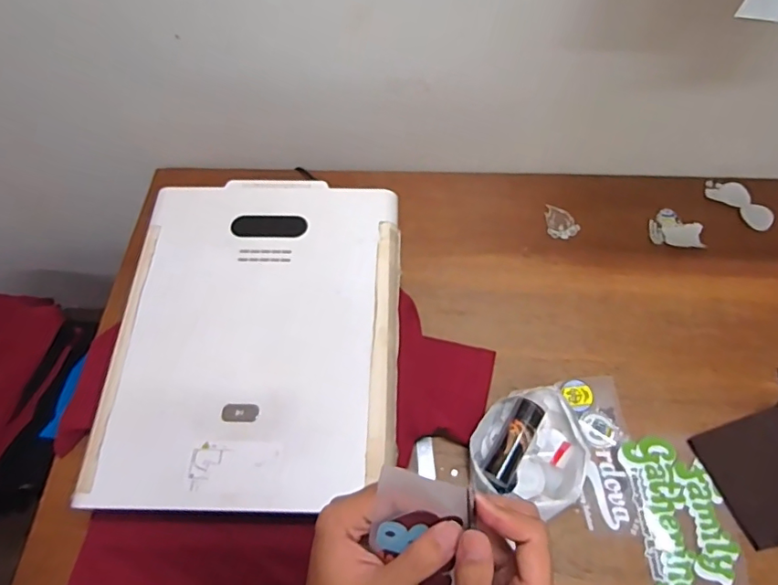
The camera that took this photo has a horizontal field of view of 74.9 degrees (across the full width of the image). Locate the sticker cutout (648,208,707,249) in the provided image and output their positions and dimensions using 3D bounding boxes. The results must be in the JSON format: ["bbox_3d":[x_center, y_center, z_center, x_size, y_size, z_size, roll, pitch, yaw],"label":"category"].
[{"bbox_3d":[0.578,-0.129,1.024,0.101,0.007,0.089,12,63,6],"label":"sticker cutout"}]

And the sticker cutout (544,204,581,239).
[{"bbox_3d":[0.344,-0.146,1.038,0.060,0.009,0.089,-19,64,-9],"label":"sticker cutout"}]

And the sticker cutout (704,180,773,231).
[{"bbox_3d":[0.726,-0.187,1.050,0.068,0.007,0.143,-40,69,-9],"label":"sticker cutout"}]

